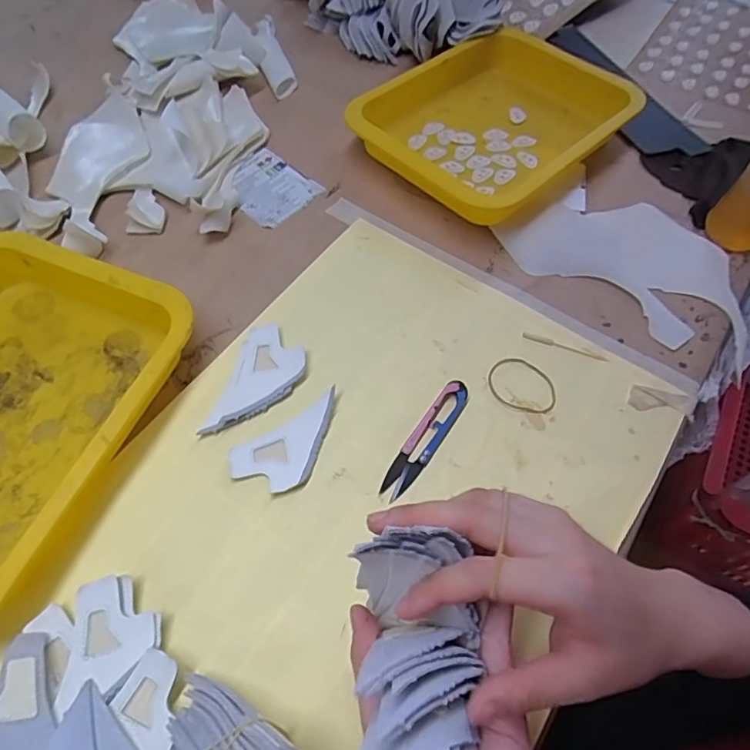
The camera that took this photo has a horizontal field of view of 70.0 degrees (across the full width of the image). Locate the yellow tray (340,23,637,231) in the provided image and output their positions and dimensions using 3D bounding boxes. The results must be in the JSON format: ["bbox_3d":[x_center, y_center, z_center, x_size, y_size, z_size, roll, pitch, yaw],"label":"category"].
[{"bbox_3d":[0.119,-0.251,0.529,0.255,0.053,0.189,-40,69,-21],"label":"yellow tray"}]

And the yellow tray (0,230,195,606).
[{"bbox_3d":[-0.261,0.026,0.361,0.203,0.042,0.255,21,62,10],"label":"yellow tray"}]

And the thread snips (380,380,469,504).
[{"bbox_3d":[0.037,0.045,0.380,0.020,0.011,0.097,31,64,15],"label":"thread snips"}]

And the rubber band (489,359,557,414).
[{"bbox_3d":[0.114,0.007,0.411,0.052,0.004,0.043,19,61,9],"label":"rubber band"}]

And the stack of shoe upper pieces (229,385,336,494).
[{"bbox_3d":[-0.055,0.049,0.373,0.086,0.008,0.048,-35,67,-20],"label":"stack of shoe upper pieces"}]

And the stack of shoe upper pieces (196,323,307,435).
[{"bbox_3d":[-0.087,0.006,0.401,0.052,0.008,0.096,19,61,9],"label":"stack of shoe upper pieces"}]

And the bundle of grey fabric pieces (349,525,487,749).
[{"bbox_3d":[0.020,0.125,0.237,0.056,0.056,0.107,0,62,2],"label":"bundle of grey fabric pieces"}]

